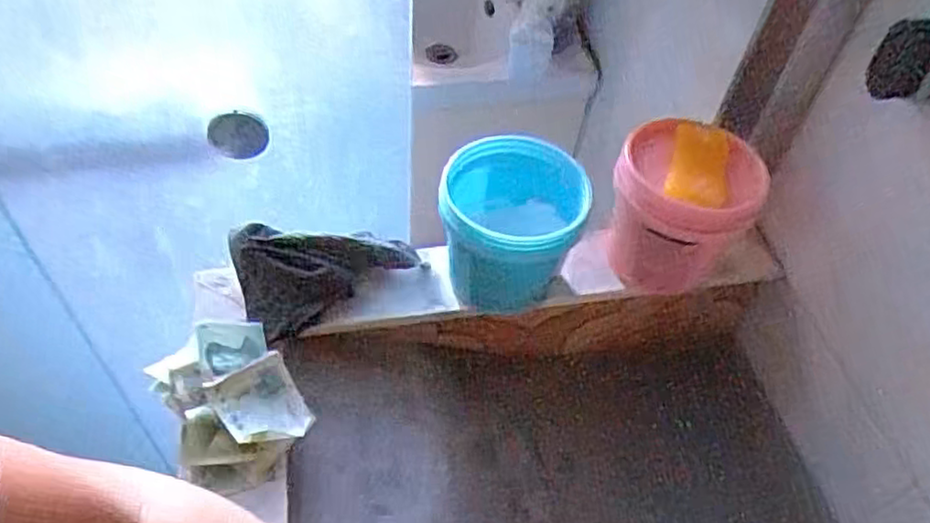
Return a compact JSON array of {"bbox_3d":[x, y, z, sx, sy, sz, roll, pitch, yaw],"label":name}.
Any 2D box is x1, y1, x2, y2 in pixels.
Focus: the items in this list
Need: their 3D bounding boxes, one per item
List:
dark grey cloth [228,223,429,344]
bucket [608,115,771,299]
[{"bbox_3d":[-0.118,0.008,0.599,0.159,0.067,0.078,-13,52,-15],"label":"dark grey cloth"},{"bbox_3d":[0.191,-0.054,0.618,0.111,0.132,0.111,2,50,-3],"label":"bucket"}]

